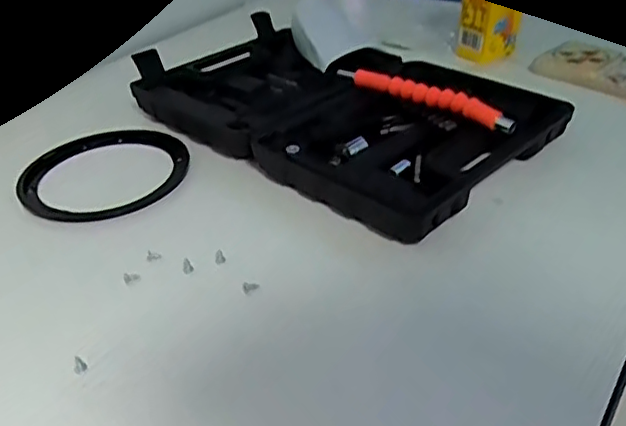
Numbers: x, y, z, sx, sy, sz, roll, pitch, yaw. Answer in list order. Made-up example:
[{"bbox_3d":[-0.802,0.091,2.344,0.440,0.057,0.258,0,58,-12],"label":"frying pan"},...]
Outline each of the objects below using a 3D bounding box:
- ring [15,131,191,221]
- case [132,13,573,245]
[{"bbox_3d":[-0.166,-0.035,0.511,0.126,0.006,0.124,-3,35,2],"label":"ring"},{"bbox_3d":[0.010,-0.099,0.551,0.356,0.039,0.207,26,45,37],"label":"case"}]

